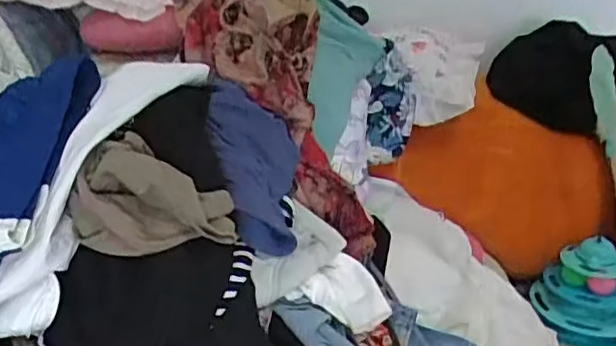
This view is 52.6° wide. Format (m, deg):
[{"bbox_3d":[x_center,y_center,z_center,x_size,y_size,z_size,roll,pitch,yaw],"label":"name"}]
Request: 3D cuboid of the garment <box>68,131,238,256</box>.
[{"bbox_3d":[-0.149,0.021,0.605,0.147,0.093,0.065,3,21,8],"label":"garment"}]

